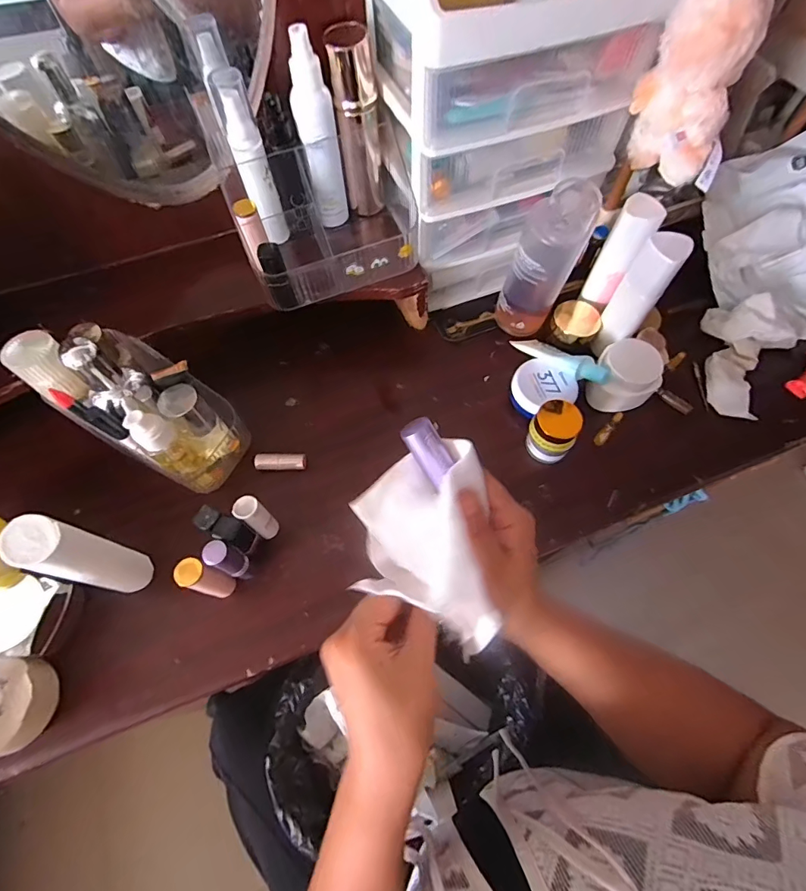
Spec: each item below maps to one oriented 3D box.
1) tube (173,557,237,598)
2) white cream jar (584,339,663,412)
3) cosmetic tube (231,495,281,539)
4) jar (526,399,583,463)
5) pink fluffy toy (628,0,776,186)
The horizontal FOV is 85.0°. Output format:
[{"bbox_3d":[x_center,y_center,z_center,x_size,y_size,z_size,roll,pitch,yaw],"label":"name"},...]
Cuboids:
[{"bbox_3d":[-0.175,0.122,0.397,0.023,0.086,0.022,17,66,8],"label":"tube"},{"bbox_3d":[0.249,-0.075,0.495,0.067,0.062,0.060,29,68,13],"label":"white cream jar"},{"bbox_3d":[-0.138,0.070,0.422,0.022,0.077,0.022,0,65,0],"label":"cosmetic tube"},{"bbox_3d":[0.155,-0.009,0.464,0.046,0.071,0.044,0,65,0],"label":"jar"},{"bbox_3d":[0.247,-0.311,0.370,0.081,0.154,0.068,26,68,12],"label":"pink fluffy toy"}]

